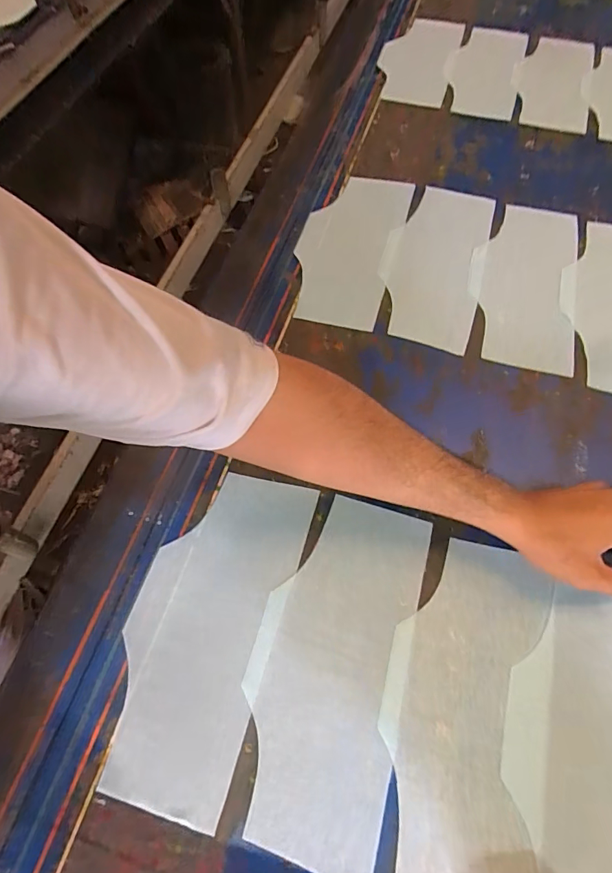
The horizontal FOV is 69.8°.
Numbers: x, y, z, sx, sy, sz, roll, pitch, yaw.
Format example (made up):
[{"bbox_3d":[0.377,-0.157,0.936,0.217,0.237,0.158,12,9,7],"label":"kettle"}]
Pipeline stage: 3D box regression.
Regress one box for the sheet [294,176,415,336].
[{"bbox_3d":[0.059,-0.272,0.625,0.136,0.011,0.287,14,67,11],"label":"sheet"}]

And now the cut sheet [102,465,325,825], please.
[{"bbox_3d":[-0.093,0.168,0.409,0.133,0.004,0.286,15,66,9],"label":"cut sheet"}]

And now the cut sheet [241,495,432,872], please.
[{"bbox_3d":[0.023,0.196,0.394,0.132,0.005,0.286,14,65,8],"label":"cut sheet"}]

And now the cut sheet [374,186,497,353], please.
[{"bbox_3d":[0.174,-0.241,0.603,0.131,0.012,0.283,14,66,11],"label":"cut sheet"}]

